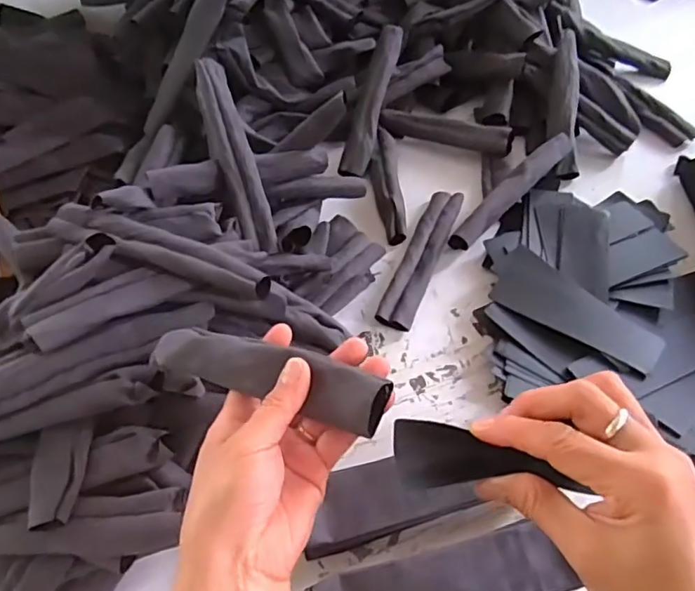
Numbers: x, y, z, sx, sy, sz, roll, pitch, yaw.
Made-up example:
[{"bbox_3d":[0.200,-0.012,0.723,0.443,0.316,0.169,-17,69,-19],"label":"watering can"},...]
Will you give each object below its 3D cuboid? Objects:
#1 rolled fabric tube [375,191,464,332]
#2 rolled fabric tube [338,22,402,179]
[{"bbox_3d":[0.076,-0.042,0.567,0.039,0.018,0.184,18,55,16],"label":"rolled fabric tube"},{"bbox_3d":[0.030,-0.232,0.665,0.030,0.024,0.188,15,85,14],"label":"rolled fabric tube"}]

